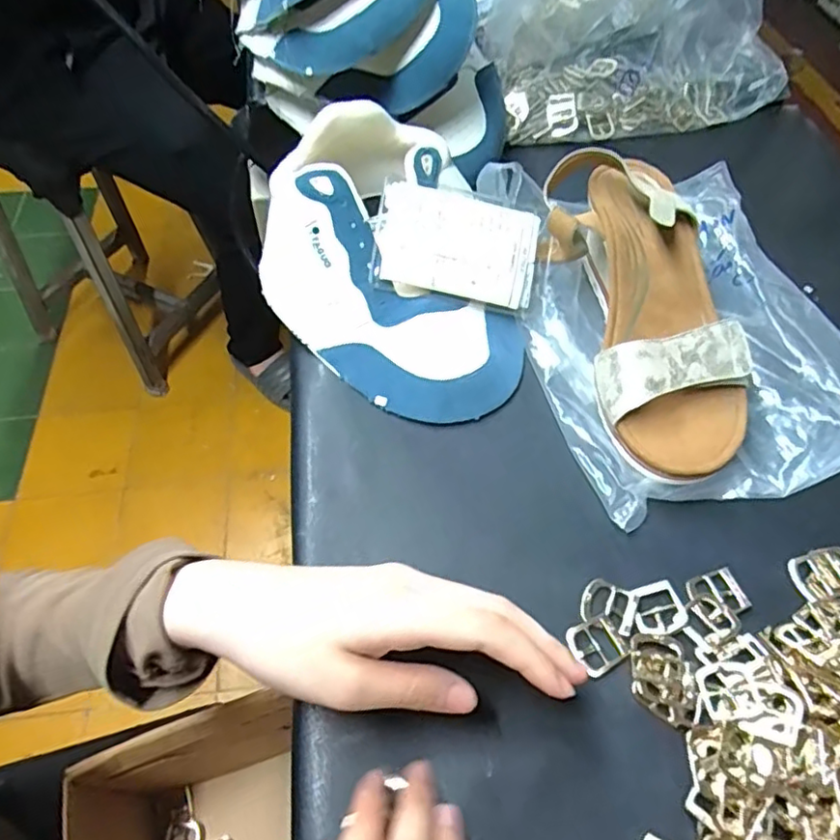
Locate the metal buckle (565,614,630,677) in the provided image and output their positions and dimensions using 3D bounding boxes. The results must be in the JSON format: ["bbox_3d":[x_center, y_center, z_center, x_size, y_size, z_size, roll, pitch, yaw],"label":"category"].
[{"bbox_3d":[0.091,0.115,0.321,0.027,0.004,0.026,-20,58,-14],"label":"metal buckle"}]

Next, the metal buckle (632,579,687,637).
[{"bbox_3d":[0.126,0.100,0.332,0.026,0.004,0.026,-14,56,-10],"label":"metal buckle"}]

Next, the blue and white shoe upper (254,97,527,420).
[{"bbox_3d":[-0.027,-0.110,0.435,0.161,0.086,0.227,-13,56,-10],"label":"blue and white shoe upper"}]

